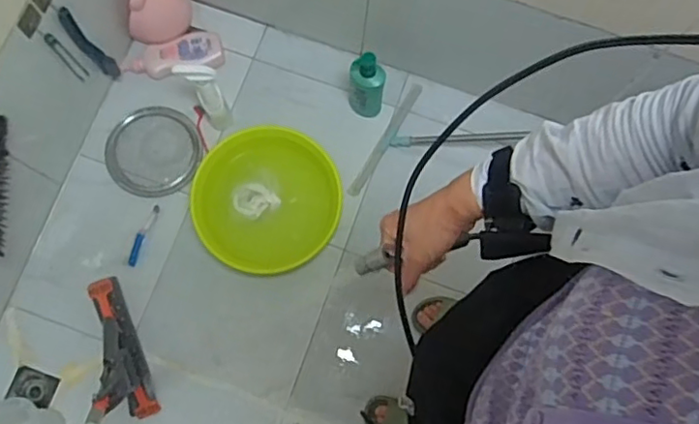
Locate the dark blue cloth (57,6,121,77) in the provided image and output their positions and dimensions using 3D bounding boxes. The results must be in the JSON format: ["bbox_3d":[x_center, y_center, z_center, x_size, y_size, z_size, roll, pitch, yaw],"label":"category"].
[{"bbox_3d":[-0.638,-0.409,1.474,0.047,0.292,0.032,-38,81,-9],"label":"dark blue cloth"}]

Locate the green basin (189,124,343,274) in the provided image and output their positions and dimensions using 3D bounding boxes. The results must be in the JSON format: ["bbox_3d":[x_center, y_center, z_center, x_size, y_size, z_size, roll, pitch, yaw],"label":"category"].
[{"bbox_3d":[-0.206,-0.024,1.507,0.342,0.144,0.343,0,78,-1],"label":"green basin"}]

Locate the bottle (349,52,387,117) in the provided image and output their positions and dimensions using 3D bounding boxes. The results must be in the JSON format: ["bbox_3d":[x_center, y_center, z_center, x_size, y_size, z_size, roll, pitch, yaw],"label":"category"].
[{"bbox_3d":[0.043,-0.324,1.532,0.099,0.268,0.066,6,78,0],"label":"bottle"}]

